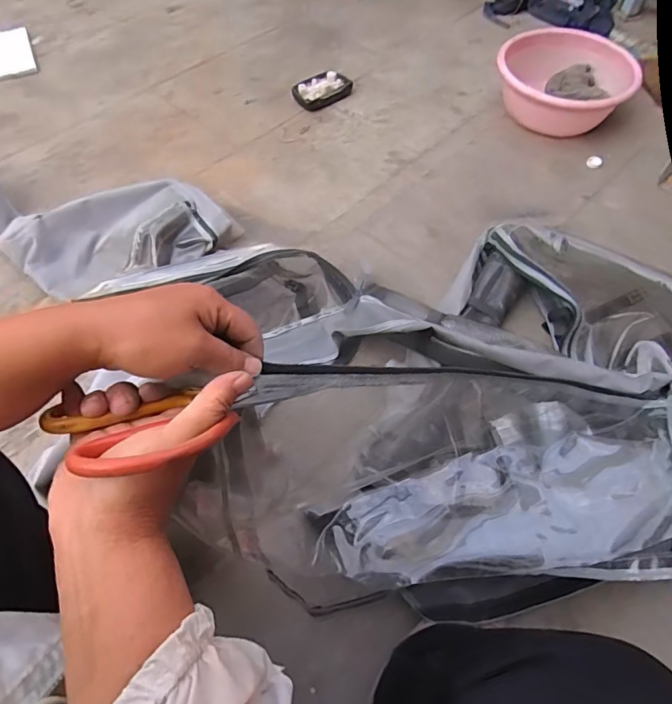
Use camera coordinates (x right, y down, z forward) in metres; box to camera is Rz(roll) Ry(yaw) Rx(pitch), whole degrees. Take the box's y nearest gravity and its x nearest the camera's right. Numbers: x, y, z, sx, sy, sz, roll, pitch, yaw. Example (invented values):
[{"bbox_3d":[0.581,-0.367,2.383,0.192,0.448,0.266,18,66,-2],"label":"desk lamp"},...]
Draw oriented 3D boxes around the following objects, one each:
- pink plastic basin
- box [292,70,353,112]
[{"bbox_3d":[0.624,-0.749,1.311,0.344,0.129,0.344,0,57,0],"label":"pink plastic basin"},{"bbox_3d":[-0.044,-0.743,1.346,0.156,0.032,0.118,-38,65,-22],"label":"box"}]

